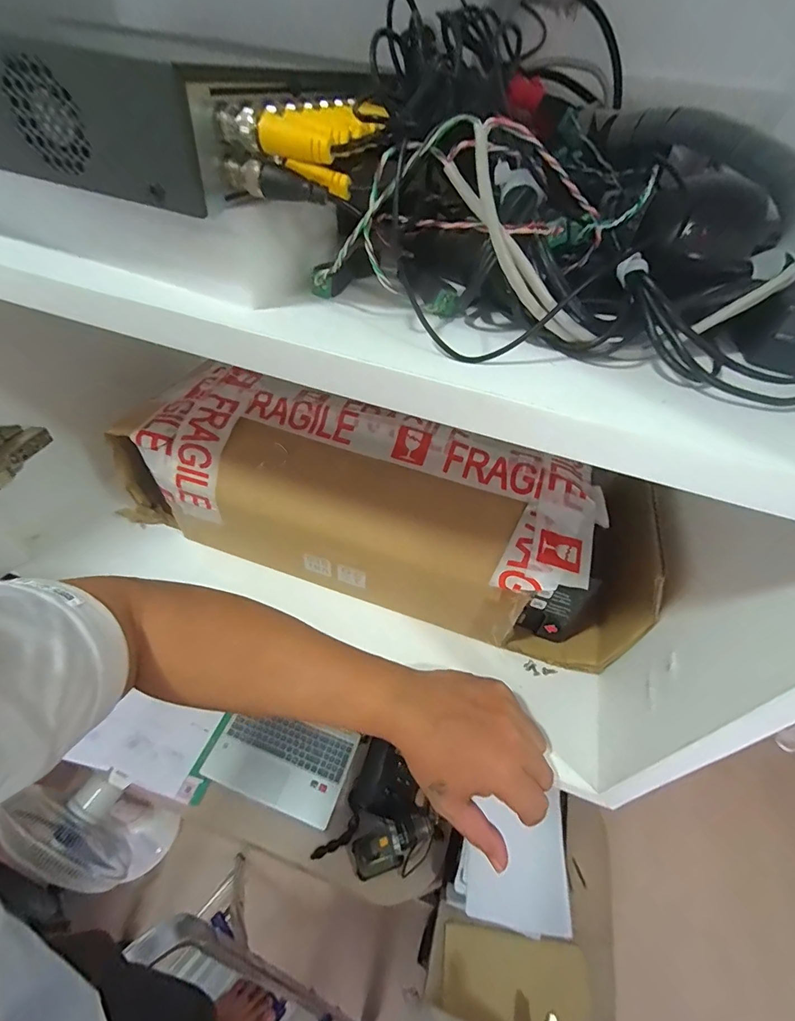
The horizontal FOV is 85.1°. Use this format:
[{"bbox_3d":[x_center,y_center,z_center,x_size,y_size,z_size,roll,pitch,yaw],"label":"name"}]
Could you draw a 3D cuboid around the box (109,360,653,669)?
[{"bbox_3d":[-0.024,0.000,0.431,0.506,0.155,0.117,17,46,9],"label":"box"}]

